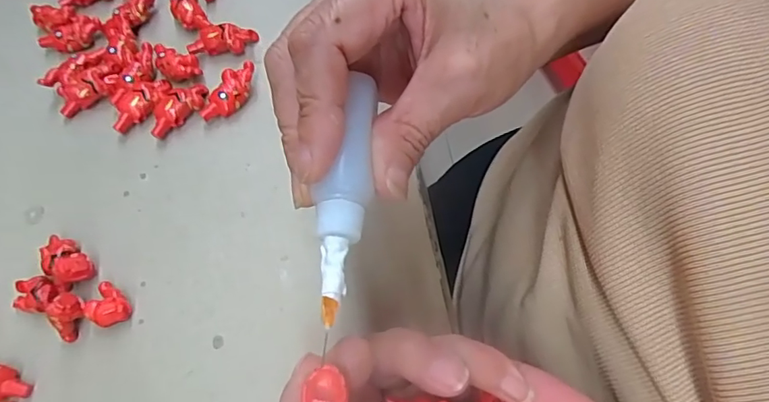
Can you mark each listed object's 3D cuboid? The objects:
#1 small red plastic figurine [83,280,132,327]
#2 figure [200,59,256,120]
[{"bbox_3d":[-0.140,0.053,0.257,0.025,0.013,0.018,30,73,15],"label":"small red plastic figurine"},{"bbox_3d":[-0.092,-0.064,0.302,0.017,0.014,0.041,25,71,14],"label":"figure"}]

